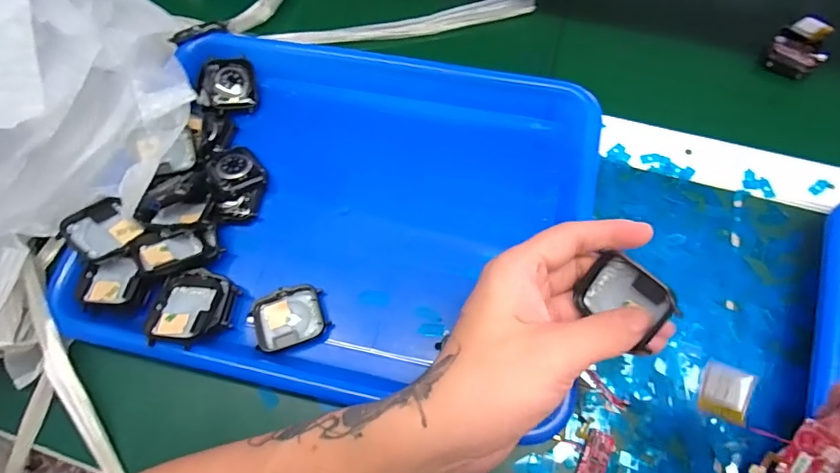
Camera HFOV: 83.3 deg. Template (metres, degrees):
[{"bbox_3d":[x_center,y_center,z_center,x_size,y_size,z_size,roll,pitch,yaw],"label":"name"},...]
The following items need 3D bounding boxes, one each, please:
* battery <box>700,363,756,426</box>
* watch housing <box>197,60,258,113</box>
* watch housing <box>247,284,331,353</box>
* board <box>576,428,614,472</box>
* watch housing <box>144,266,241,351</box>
[{"bbox_3d":[0.137,0.070,0.212,0.019,0.004,0.023,13,87,50],"label":"battery"},{"bbox_3d":[-0.153,-0.120,0.377,0.042,0.019,0.042,0,86,-23],"label":"watch housing"},{"bbox_3d":[-0.086,0.052,0.309,0.047,0.009,0.035,-21,68,-6],"label":"watch housing"},{"bbox_3d":[0.102,0.131,0.276,0.015,0.006,0.033,21,70,11],"label":"board"},{"bbox_3d":[-0.145,0.048,0.303,0.046,0.020,0.049,10,59,1],"label":"watch housing"}]

